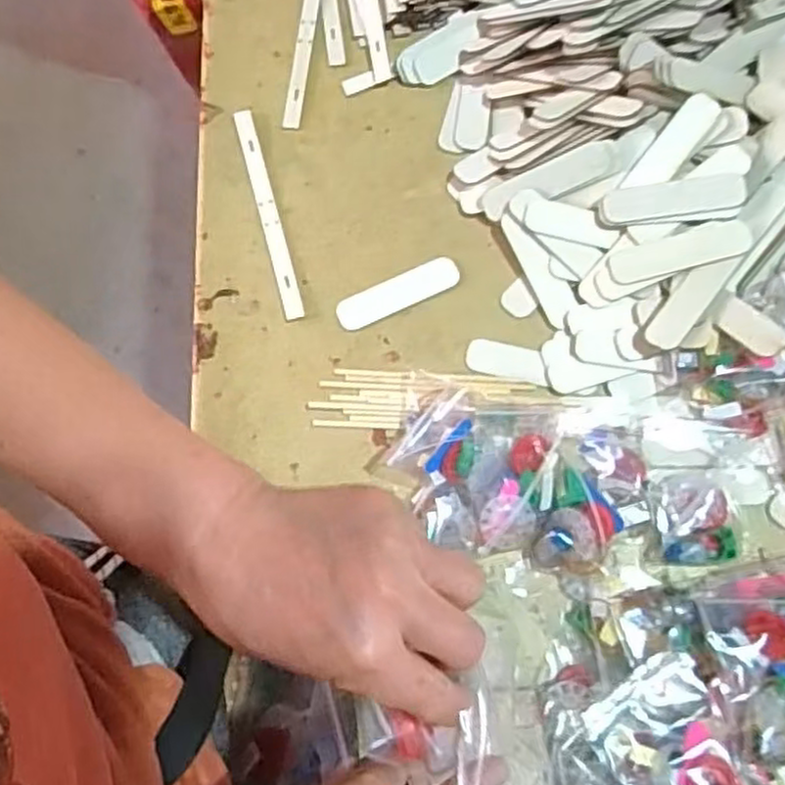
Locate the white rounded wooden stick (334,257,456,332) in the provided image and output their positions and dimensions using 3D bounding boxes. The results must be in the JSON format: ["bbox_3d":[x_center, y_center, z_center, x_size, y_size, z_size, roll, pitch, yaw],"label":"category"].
[{"bbox_3d":[0.004,-0.080,0.590,0.101,0.006,0.028,-24,76,-5],"label":"white rounded wooden stick"}]

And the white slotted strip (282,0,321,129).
[{"bbox_3d":[-0.075,-0.319,0.648,0.016,0.008,0.184,6,75,3],"label":"white slotted strip"}]

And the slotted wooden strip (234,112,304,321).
[{"bbox_3d":[-0.103,-0.149,0.610,0.015,0.004,0.189,-16,75,-3],"label":"slotted wooden strip"}]

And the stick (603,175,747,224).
[{"bbox_3d":[0.213,-0.146,0.558,0.100,0.004,0.027,-6,82,10],"label":"stick"}]

